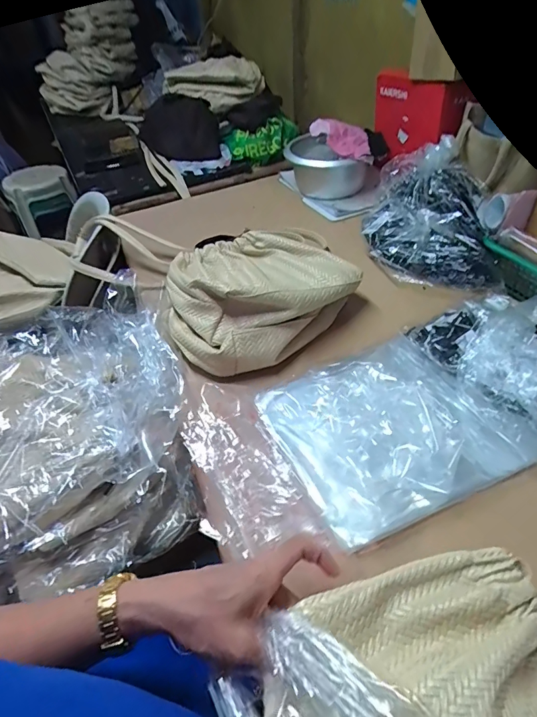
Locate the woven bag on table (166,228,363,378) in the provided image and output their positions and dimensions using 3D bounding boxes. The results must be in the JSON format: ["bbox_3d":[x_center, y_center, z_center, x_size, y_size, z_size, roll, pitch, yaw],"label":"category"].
[{"bbox_3d":[-0.034,-0.116,0.646,0.294,0.109,0.259,-35,52,-28],"label":"woven bag on table"}]

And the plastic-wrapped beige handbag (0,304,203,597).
[{"bbox_3d":[-0.364,0.112,0.514,0.506,0.144,0.316,-11,45,-7],"label":"plastic-wrapped beige handbag"}]

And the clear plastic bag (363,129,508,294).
[{"bbox_3d":[0.278,-0.263,0.736,0.188,0.141,0.280,-1,44,4],"label":"clear plastic bag"}]

